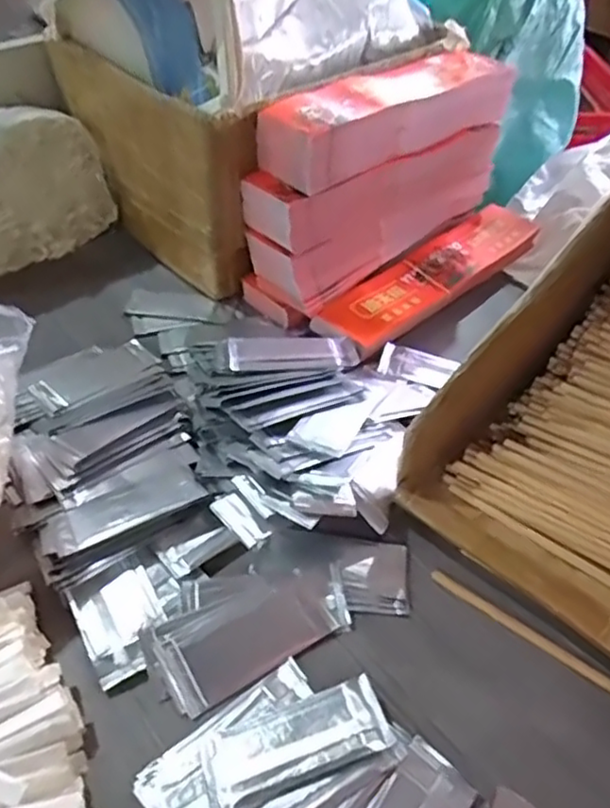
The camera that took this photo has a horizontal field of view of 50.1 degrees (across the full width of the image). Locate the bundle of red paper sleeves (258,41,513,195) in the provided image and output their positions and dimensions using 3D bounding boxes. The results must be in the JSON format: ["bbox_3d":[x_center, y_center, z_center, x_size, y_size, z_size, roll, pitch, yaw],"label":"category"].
[{"bbox_3d":[0.100,-0.321,0.712,0.097,0.064,0.337,36,54,26],"label":"bundle of red paper sleeves"}]

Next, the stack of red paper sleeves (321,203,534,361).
[{"bbox_3d":[0.158,-0.160,0.772,0.346,0.021,0.092,-33,58,-30],"label":"stack of red paper sleeves"}]

